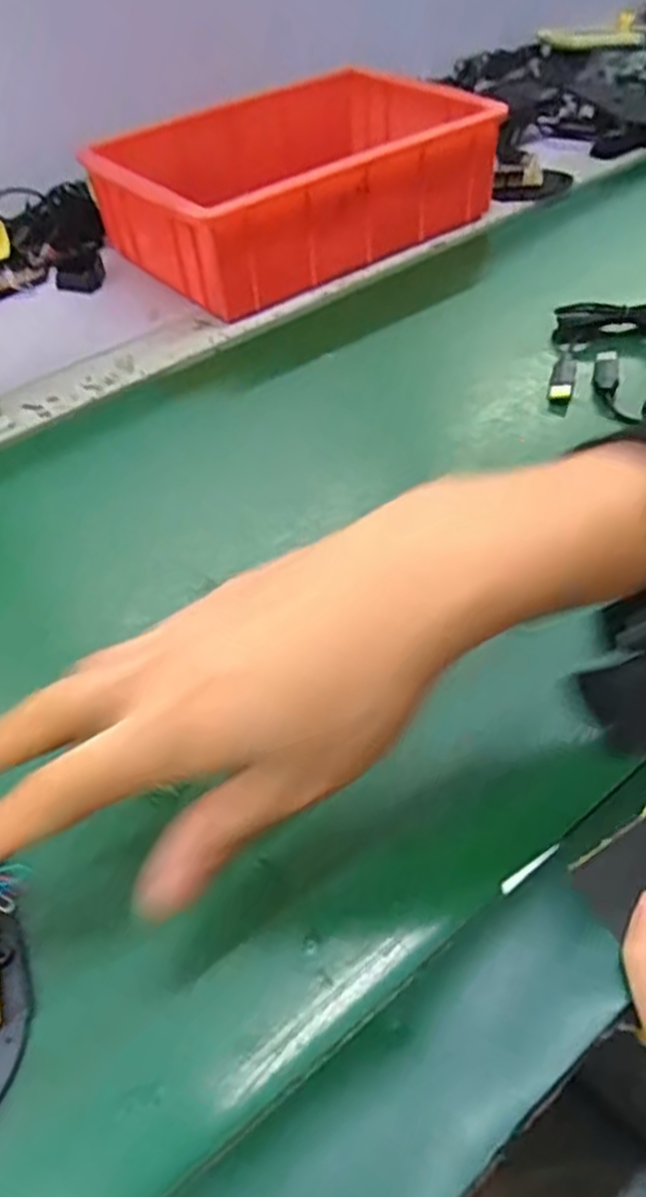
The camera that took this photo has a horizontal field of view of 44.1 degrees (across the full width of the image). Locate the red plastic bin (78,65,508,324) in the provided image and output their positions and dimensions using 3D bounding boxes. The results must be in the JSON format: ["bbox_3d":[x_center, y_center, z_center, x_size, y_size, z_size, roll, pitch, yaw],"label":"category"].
[{"bbox_3d":[-0.020,-0.337,0.652,0.288,0.088,0.186,-28,51,-20],"label":"red plastic bin"}]

